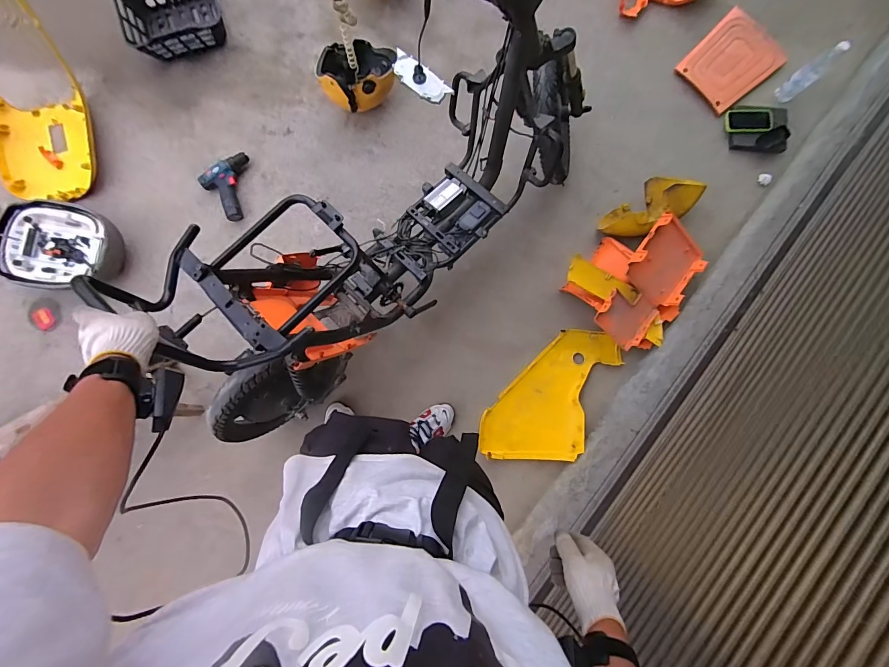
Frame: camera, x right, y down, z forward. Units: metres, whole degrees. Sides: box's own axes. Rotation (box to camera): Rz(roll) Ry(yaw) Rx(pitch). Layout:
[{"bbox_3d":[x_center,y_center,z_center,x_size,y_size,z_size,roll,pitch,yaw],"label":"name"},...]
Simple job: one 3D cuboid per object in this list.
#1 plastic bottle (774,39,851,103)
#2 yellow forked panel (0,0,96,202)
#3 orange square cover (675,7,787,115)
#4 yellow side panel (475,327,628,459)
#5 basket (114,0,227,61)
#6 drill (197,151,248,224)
[{"bbox_3d":[1.222,-0.867,1.278,0.055,0.231,0.069,-36,90,-5],"label":"plastic bottle"},{"bbox_3d":[-1.363,-0.756,1.203,0.357,0.254,0.614,-19,88,-4],"label":"yellow forked panel"},{"bbox_3d":[1.022,-0.978,1.384,0.297,0.050,0.266,-39,90,-5],"label":"orange square cover"},{"bbox_3d":[0.384,0.237,1.315,0.304,0.051,0.575,45,85,0],"label":"yellow side panel"},{"bbox_3d":[-0.947,-1.116,1.329,0.312,0.119,0.264,-16,88,-4],"label":"basket"},{"bbox_3d":[-0.759,-0.507,1.328,0.143,0.065,0.229,6,87,-3],"label":"drill"}]

